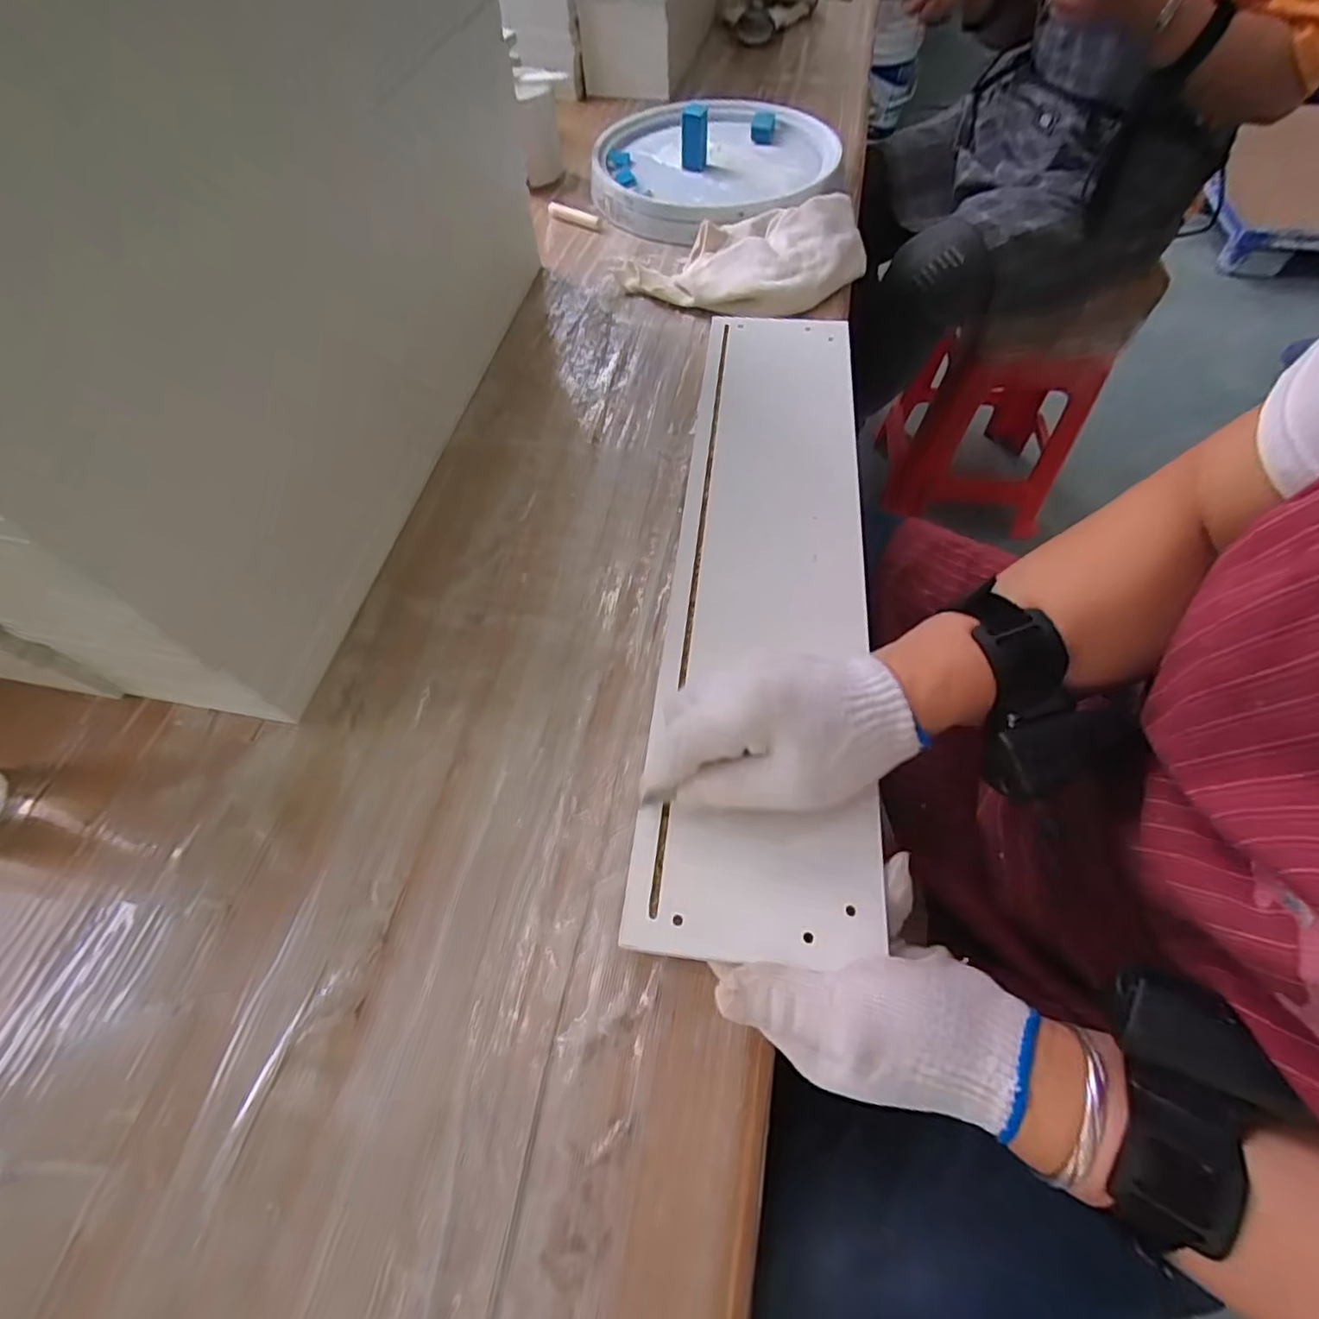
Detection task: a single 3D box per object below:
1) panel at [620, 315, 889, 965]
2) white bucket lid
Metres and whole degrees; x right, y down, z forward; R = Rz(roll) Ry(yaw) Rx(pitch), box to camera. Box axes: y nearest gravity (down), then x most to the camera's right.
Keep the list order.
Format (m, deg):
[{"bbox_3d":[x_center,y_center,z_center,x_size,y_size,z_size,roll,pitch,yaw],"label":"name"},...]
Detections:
[{"bbox_3d":[0.081,-0.091,0.440,0.129,0.017,0.564,5,58,7],"label":"panel"},{"bbox_3d":[0.064,-0.620,0.741,0.290,0.054,0.296,-1,61,2],"label":"white bucket lid"}]

